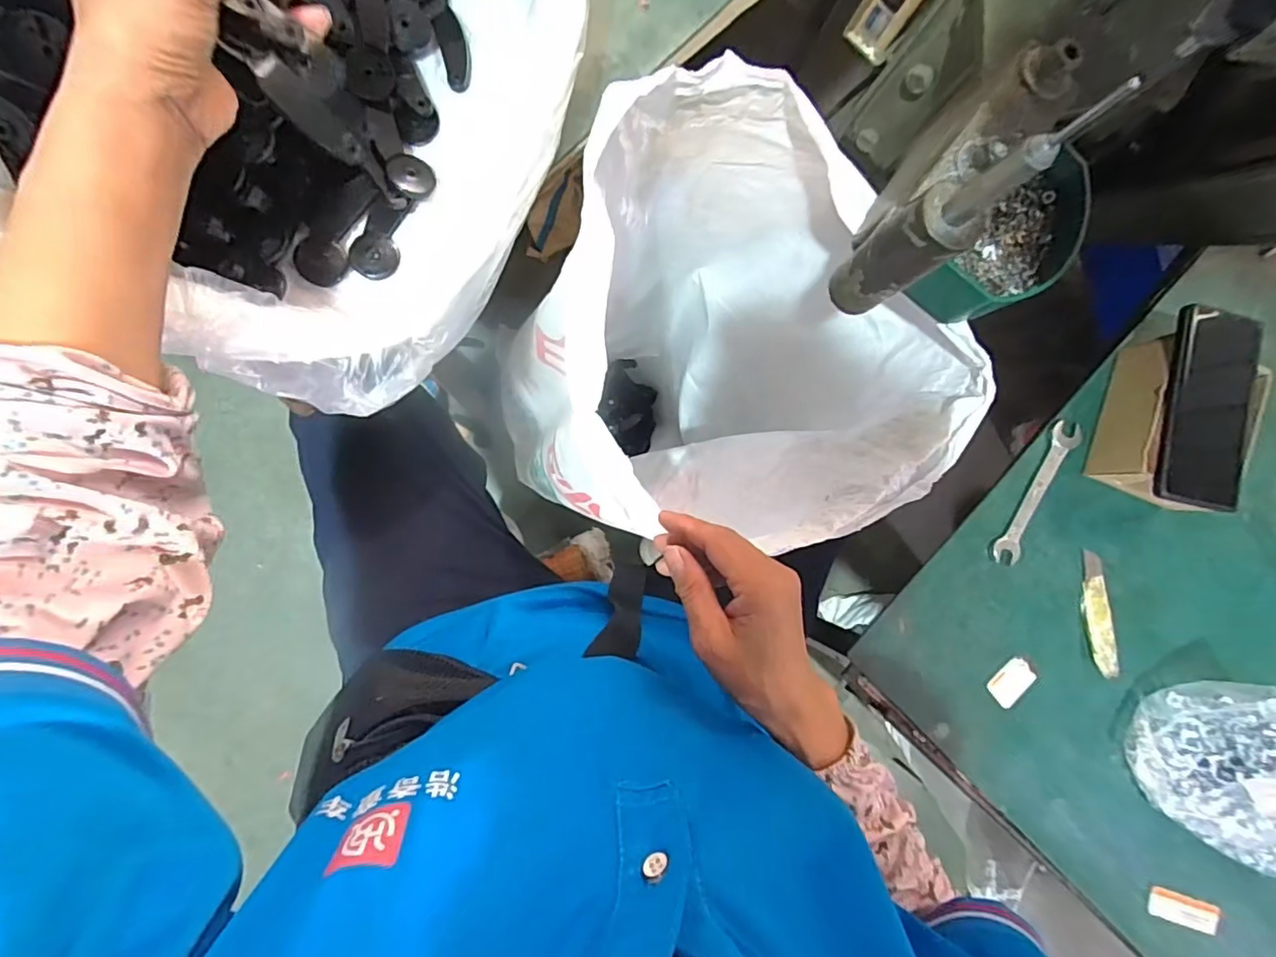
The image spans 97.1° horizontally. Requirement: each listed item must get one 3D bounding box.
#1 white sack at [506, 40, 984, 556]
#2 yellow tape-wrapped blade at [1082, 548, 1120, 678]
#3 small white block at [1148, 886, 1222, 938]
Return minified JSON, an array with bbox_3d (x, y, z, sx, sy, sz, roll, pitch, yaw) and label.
[{"bbox_3d":[0.061,-0.098,0.713,0.326,0.761,0.322,26,84,-7],"label":"white sack"},{"bbox_3d":[0.437,0.128,0.532,0.024,0.010,0.115,-9,89,-9],"label":"yellow tape-wrapped blade"},{"bbox_3d":[0.512,0.404,0.527,0.068,0.005,0.026,16,80,5],"label":"small white block"}]

